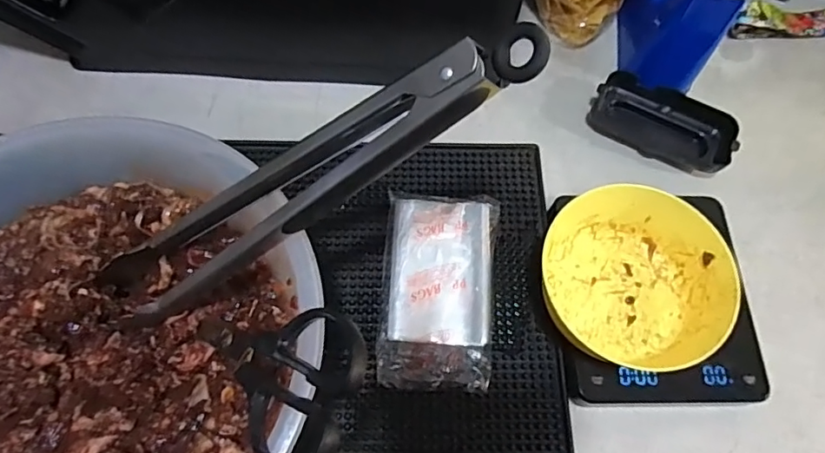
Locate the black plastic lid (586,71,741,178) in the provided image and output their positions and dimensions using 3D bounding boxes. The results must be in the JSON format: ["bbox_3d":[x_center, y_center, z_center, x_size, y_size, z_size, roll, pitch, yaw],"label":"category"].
[{"bbox_3d":[0.202,-0.086,0.434,0.109,0.022,0.054,23,70,8],"label":"black plastic lid"}]

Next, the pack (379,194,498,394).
[{"bbox_3d":[0.019,0.042,0.376,0.077,0.023,0.135,4,68,1],"label":"pack"}]

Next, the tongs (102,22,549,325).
[{"bbox_3d":[-0.069,-0.008,0.269,0.293,0.022,0.044,-26,66,29],"label":"tongs"}]

